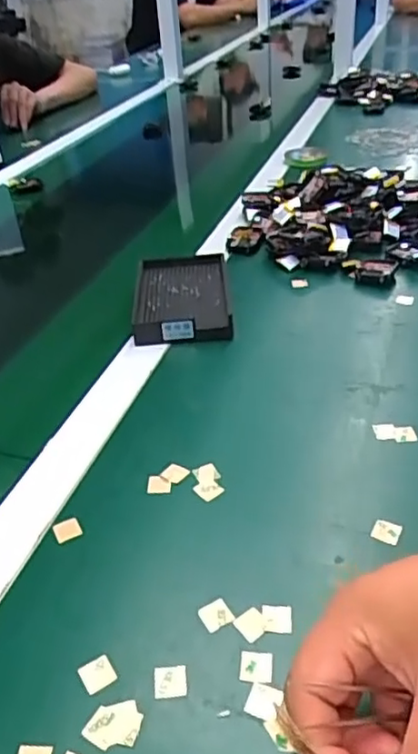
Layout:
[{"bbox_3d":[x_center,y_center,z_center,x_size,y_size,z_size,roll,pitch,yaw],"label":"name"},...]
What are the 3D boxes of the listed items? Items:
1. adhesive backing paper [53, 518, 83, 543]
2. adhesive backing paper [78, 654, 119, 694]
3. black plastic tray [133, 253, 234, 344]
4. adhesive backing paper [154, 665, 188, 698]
[{"bbox_3d":[-0.089,0.095,0.389,0.015,0.004,0.015,-20,37,-20],"label":"adhesive backing paper"},{"bbox_3d":[-0.056,0.148,0.310,0.015,0.004,0.016,-25,39,-26],"label":"adhesive backing paper"},{"bbox_3d":[-0.027,-0.077,0.610,0.091,0.029,0.141,-5,35,1],"label":"black plastic tray"},{"bbox_3d":[-0.019,0.150,0.306,0.016,0.004,0.016,-6,37,-1],"label":"adhesive backing paper"}]

